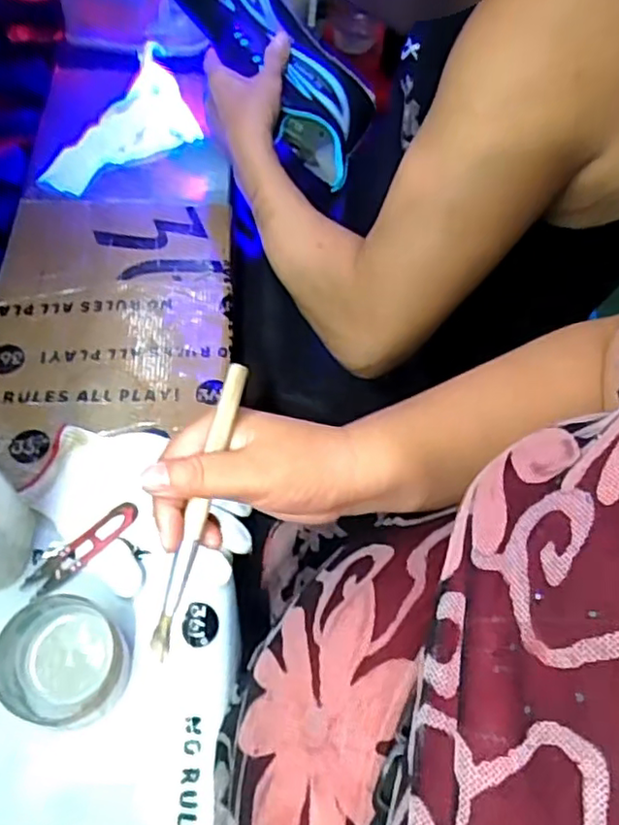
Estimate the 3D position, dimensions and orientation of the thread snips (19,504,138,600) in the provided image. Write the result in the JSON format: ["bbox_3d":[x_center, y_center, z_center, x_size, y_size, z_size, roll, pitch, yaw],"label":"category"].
[{"bbox_3d":[-0.182,0.109,0.511,0.101,0.010,0.022,-38,68,-19],"label":"thread snips"}]

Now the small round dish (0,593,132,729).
[{"bbox_3d":[-0.174,0.175,0.451,0.079,0.047,0.077,0,61,0],"label":"small round dish"}]

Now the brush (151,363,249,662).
[{"bbox_3d":[-0.057,0.049,0.329,0.010,0.007,0.153,15,86,8],"label":"brush"}]

